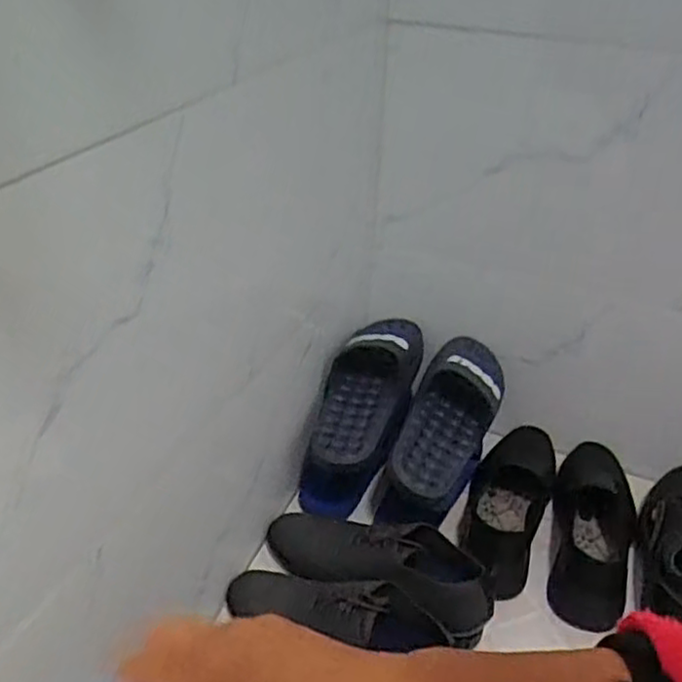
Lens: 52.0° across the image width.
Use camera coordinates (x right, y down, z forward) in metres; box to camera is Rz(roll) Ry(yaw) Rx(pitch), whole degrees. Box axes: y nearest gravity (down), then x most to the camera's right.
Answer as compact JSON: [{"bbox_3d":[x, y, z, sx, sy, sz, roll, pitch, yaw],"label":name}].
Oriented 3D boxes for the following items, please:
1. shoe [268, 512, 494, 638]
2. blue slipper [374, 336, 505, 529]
[{"bbox_3d":[0.032,0.260,0.835,0.289,0.075,0.094,7,36,29],"label":"shoe"},{"bbox_3d":[0.142,0.101,0.915,0.103,0.071,0.289,19,56,17],"label":"blue slipper"}]

